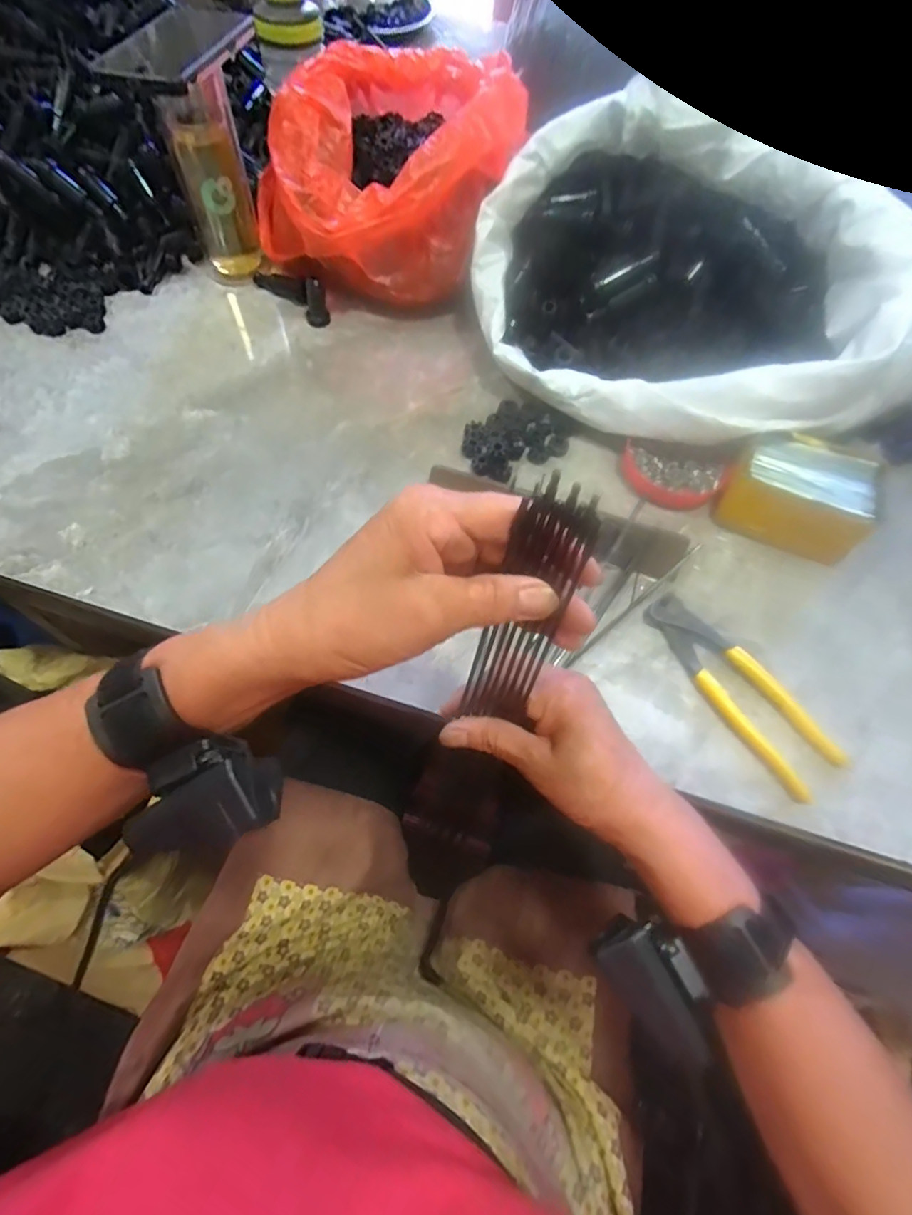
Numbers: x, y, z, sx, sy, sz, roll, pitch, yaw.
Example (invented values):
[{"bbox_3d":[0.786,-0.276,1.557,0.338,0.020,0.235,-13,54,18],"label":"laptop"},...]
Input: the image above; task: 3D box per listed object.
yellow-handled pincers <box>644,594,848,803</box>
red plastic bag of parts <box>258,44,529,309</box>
[{"bbox_3d":[0.204,0.058,0.410,0.053,0.017,0.164,-33,67,-19],"label":"yellow-handled pincers"},{"bbox_3d":[-0.081,-0.465,0.597,0.262,0.158,0.281,-8,63,-7],"label":"red plastic bag of parts"}]

